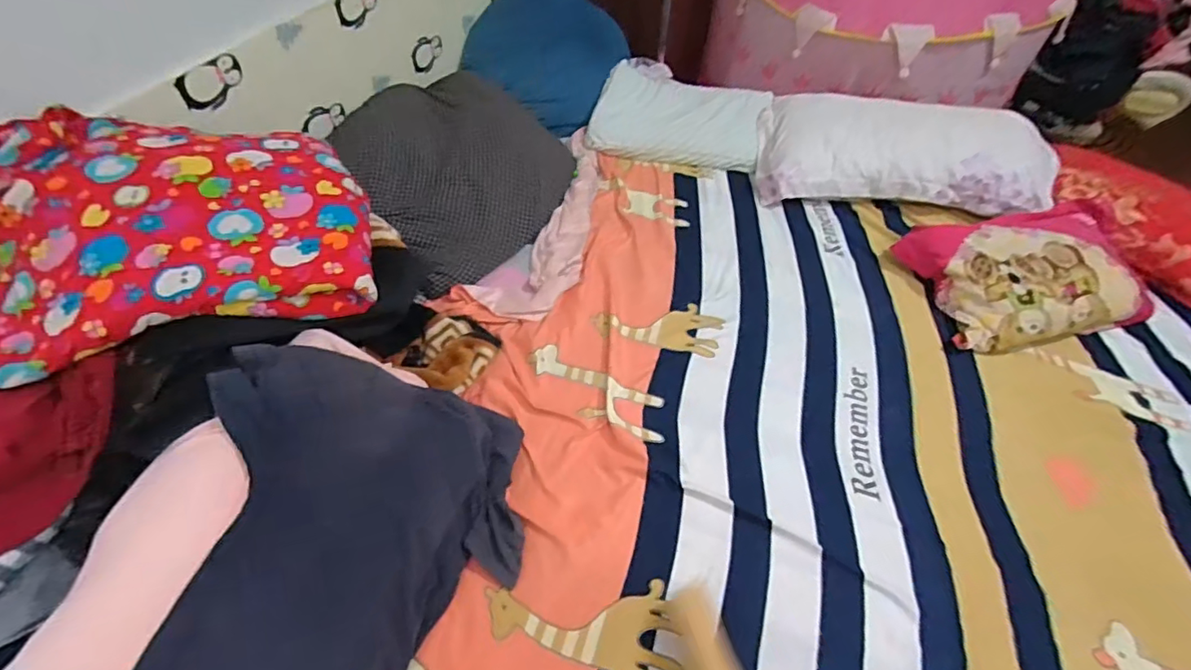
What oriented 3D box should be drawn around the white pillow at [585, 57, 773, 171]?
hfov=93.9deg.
[{"bbox_3d":[0.221,-0.573,1.484,0.435,0.073,0.284,15,81,6],"label":"white pillow"}]

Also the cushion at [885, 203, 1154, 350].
[{"bbox_3d":[0.939,-0.137,1.213,0.454,0.138,0.318,-12,54,-11],"label":"cushion"}]

